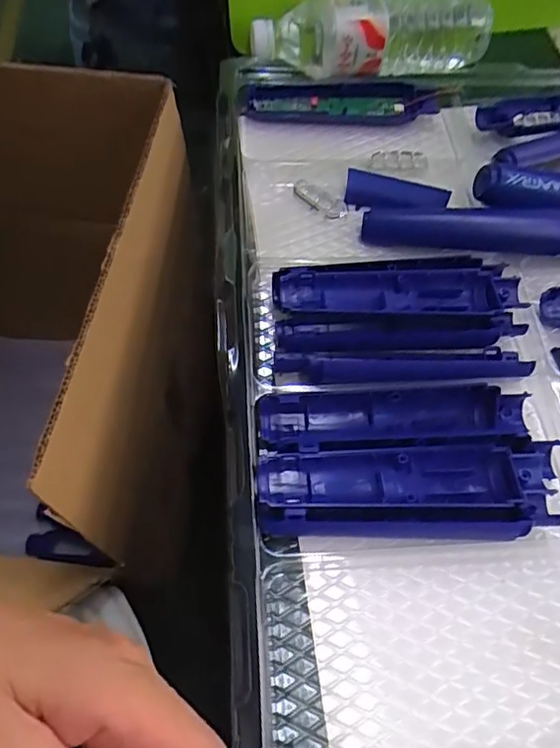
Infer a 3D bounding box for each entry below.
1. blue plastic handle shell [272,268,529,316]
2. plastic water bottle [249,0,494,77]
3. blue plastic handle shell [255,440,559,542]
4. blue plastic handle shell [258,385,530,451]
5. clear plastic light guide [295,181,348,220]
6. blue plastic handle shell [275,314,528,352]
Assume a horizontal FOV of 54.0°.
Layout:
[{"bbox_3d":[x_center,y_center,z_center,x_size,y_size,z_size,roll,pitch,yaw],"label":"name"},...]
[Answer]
[{"bbox_3d":[0.079,-0.054,0.375,0.163,0.017,0.036,-1,61,-3],"label":"blue plastic handle shell"},{"bbox_3d":[0.078,-0.309,0.504,0.222,0.068,0.064,-12,62,-9],"label":"plastic water bottle"},{"bbox_3d":[0.075,0.071,0.321,0.174,0.028,0.053,-1,61,-3],"label":"blue plastic handle shell"},{"bbox_3d":[0.070,0.028,0.342,0.167,0.026,0.040,-3,61,-4],"label":"blue plastic handle shell"},{"bbox_3d":[0.034,-0.143,0.452,0.050,0.005,0.022,40,67,18],"label":"clear plastic light guide"},{"bbox_3d":[0.080,-0.028,0.371,0.163,0.021,0.022,-1,61,-3],"label":"blue plastic handle shell"}]

